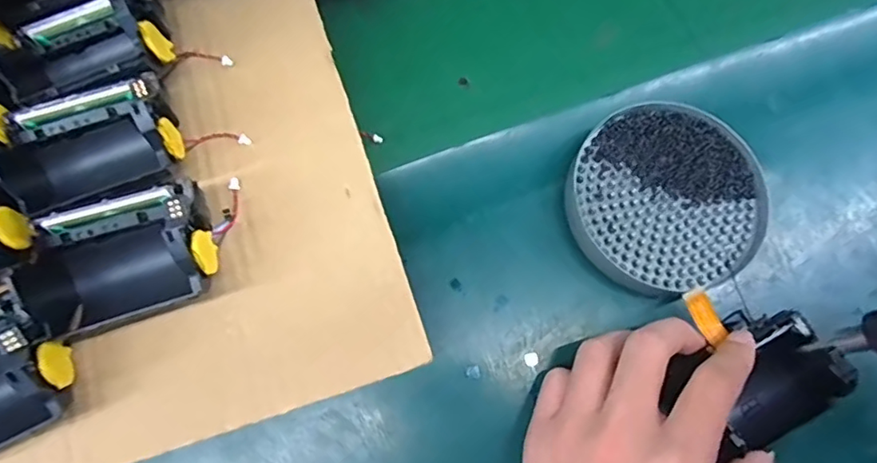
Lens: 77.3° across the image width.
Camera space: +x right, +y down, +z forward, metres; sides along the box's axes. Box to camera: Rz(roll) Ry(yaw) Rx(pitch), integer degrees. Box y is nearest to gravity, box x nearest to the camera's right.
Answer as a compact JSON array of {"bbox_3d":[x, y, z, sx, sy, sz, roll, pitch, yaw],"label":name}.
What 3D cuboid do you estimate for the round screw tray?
[{"bbox_3d":[0.133,-0.020,0.326,0.113,0.023,0.109,1,72,-4],"label":"round screw tray"}]

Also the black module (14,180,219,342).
[{"bbox_3d":[-0.135,0.011,0.235,0.072,0.042,0.053,-16,74,-9],"label":"black module"}]

